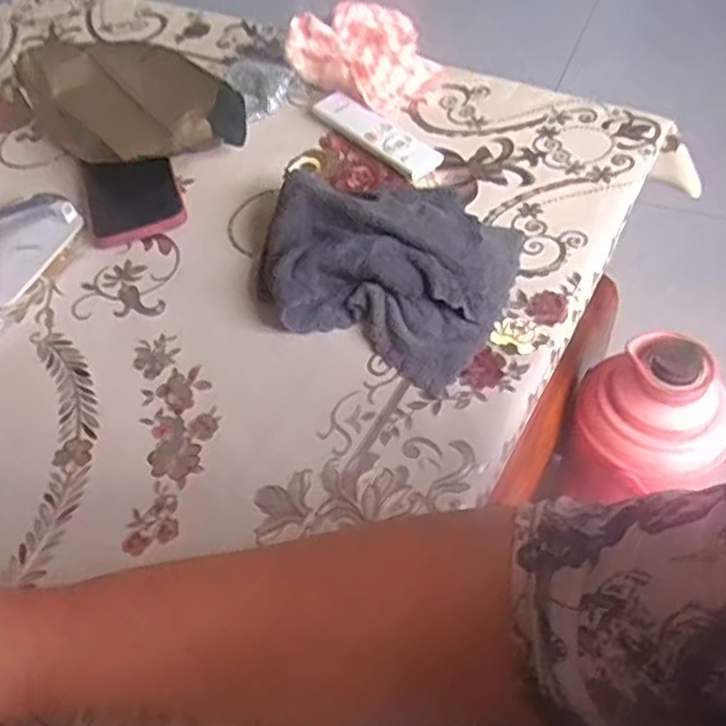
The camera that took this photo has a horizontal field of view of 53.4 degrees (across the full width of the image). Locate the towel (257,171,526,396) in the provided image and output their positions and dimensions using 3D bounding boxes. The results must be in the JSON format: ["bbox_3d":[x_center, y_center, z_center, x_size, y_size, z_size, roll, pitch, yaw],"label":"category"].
[{"bbox_3d":[0.017,-0.085,0.541,0.188,0.048,0.172,22,58,21],"label":"towel"}]

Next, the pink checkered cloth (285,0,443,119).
[{"bbox_3d":[0.005,-0.307,0.701,0.130,0.034,0.128,37,63,5],"label":"pink checkered cloth"}]

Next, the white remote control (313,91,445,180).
[{"bbox_3d":[0.011,-0.206,0.650,0.040,0.016,0.134,-39,59,-22],"label":"white remote control"}]

